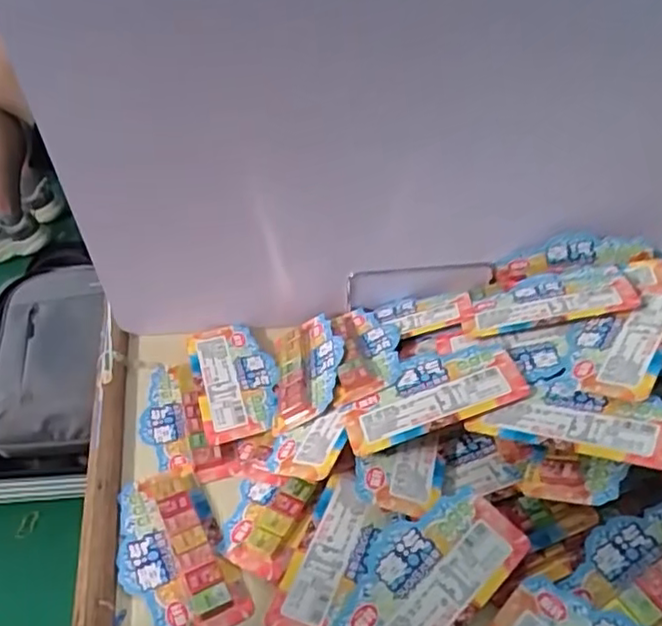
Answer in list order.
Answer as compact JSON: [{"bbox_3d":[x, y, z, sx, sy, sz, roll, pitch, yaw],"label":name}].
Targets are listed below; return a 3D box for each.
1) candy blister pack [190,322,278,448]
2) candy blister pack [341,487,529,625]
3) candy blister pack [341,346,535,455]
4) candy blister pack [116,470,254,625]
[{"bbox_3d":[-0.092,0.065,0.620,0.076,0.011,0.140,-12,43,-11],"label":"candy blister pack"},{"bbox_3d":[0.067,0.188,0.448,0.144,0.009,0.079,-40,66,-20],"label":"candy blister pack"},{"bbox_3d":[0.080,0.066,0.526,0.145,0.009,0.075,-22,44,0],"label":"candy blister pack"},{"bbox_3d":[-0.122,0.186,0.493,0.077,0.014,0.143,-21,46,-20],"label":"candy blister pack"}]

